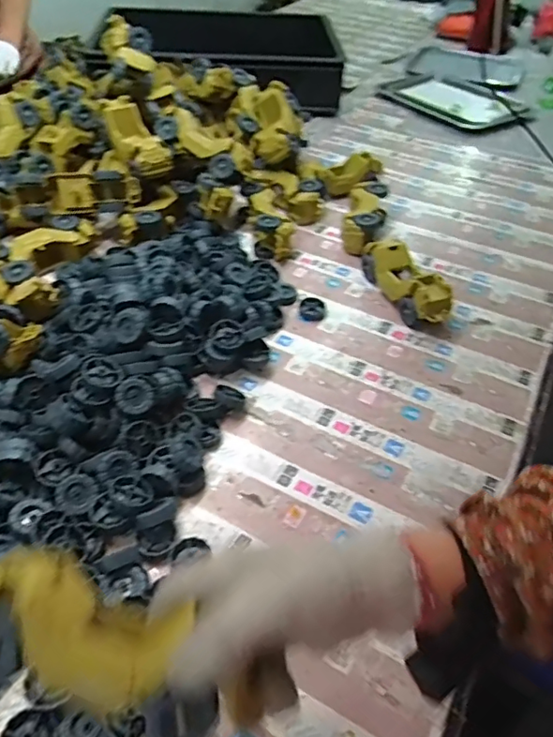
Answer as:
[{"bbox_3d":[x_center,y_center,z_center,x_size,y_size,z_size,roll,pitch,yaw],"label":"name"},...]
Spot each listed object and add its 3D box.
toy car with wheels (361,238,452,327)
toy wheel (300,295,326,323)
[{"bbox_3d":[0.178,-0.119,0.752,0.053,0.059,0.164,-16,48,-17],"label":"toy car with wheels"},{"bbox_3d":[0.053,-0.086,0.798,0.036,0.014,0.043,7,45,5],"label":"toy wheel"}]

